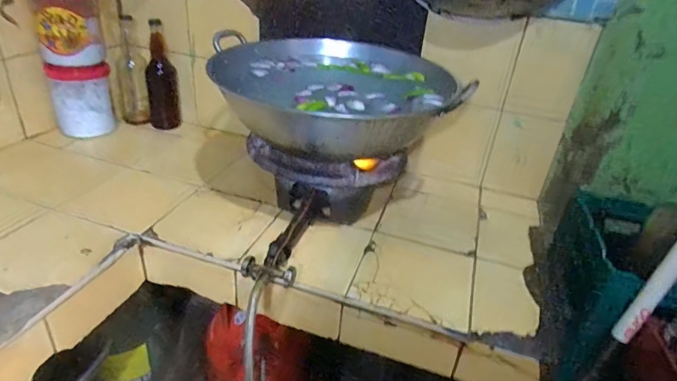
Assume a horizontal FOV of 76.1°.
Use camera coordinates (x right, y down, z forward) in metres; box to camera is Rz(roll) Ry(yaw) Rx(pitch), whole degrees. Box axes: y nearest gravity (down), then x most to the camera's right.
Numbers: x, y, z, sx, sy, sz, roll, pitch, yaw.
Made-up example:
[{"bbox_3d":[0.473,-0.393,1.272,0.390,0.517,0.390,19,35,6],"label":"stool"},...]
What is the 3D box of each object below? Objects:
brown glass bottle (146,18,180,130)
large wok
[{"bbox_3d":[-0.490,-0.308,1.190,0.077,0.297,0.069,-9,33,-23],"label":"brown glass bottle"},{"bbox_3d":[0.019,-0.203,0.861,0.471,0.140,0.399,17,33,20],"label":"large wok"}]

